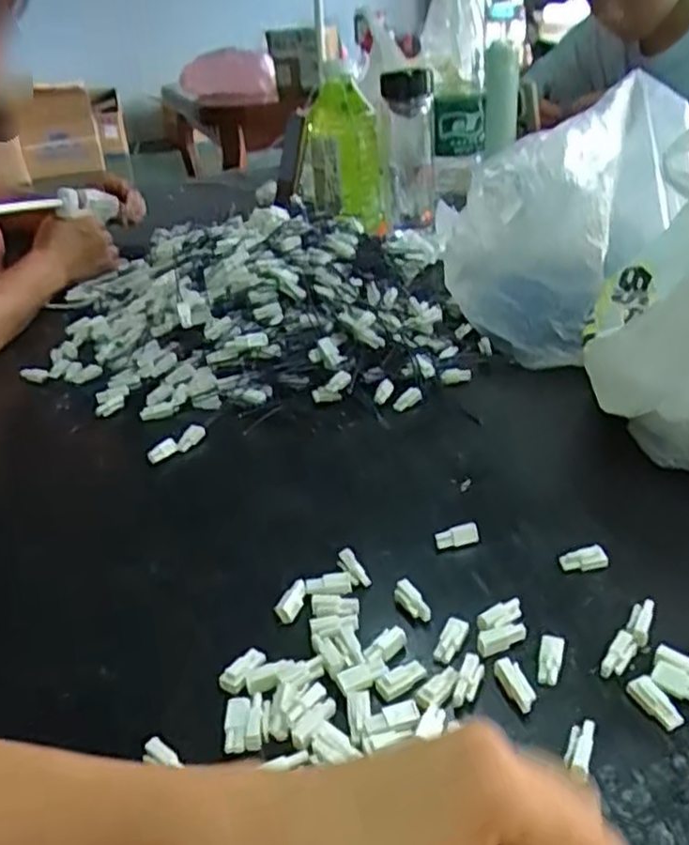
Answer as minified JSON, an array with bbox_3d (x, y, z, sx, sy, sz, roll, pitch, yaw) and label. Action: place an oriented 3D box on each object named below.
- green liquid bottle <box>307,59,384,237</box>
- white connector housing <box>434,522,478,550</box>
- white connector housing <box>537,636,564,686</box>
[{"bbox_3d":[0.001,-0.364,0.982,0.091,0.189,0.096,-5,30,0],"label":"green liquid bottle"},{"bbox_3d":[0.068,0.069,0.437,0.026,0.009,0.010,-13,31,-14],"label":"white connector housing"},{"bbox_3d":[0.101,0.115,0.355,0.010,0.005,0.027,9,46,23],"label":"white connector housing"}]

